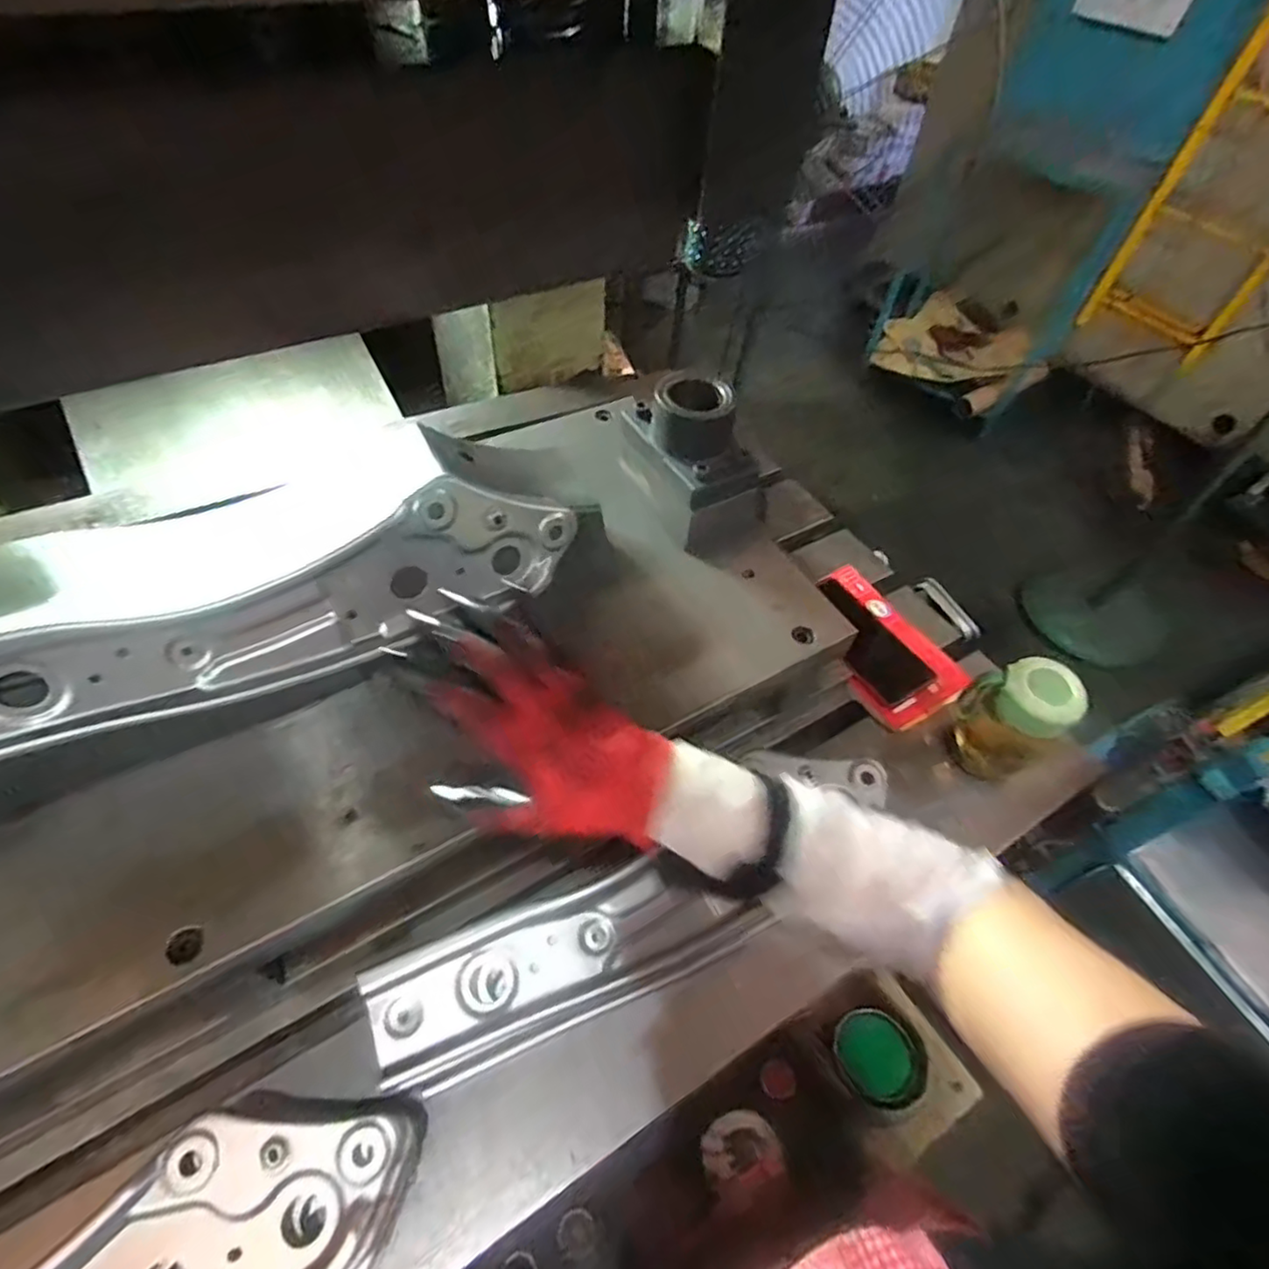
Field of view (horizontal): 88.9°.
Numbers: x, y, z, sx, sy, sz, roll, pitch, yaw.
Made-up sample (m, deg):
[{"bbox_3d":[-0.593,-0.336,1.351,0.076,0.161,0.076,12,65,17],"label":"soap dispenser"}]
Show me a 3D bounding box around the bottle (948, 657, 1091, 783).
[{"bbox_3d":[0.353,0.074,0.600,0.075,0.119,0.079,2,53,-2],"label":"bottle"}]

